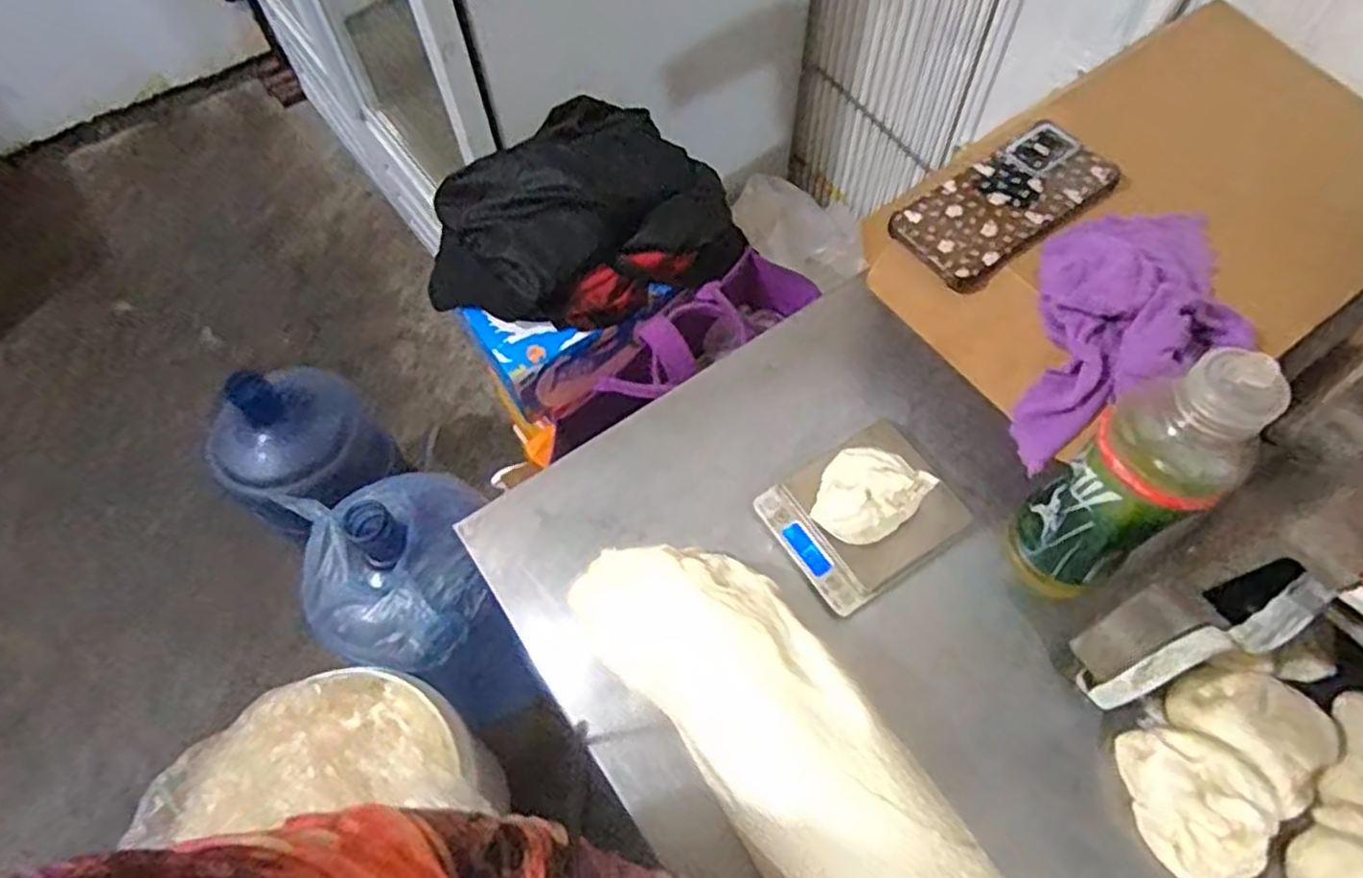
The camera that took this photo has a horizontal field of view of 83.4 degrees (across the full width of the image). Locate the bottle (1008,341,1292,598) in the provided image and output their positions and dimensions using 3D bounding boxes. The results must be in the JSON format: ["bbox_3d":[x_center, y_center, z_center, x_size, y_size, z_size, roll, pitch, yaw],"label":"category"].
[{"bbox_3d":[0.261,0.027,0.443,0.062,0.228,0.066,-30,65,-14],"label":"bottle"}]

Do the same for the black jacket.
[{"bbox_3d":[-0.130,-0.266,0.937,0.375,0.121,0.268,-21,63,-10],"label":"black jacket"}]

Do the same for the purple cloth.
[{"bbox_3d":[0.302,-0.092,0.526,0.217,0.065,0.135,-24,64,-11],"label":"purple cloth"}]

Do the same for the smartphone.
[{"bbox_3d":[0.241,-0.180,0.571,0.160,0.013,0.081,-34,66,-16],"label":"smartphone"}]

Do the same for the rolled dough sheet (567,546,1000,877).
[{"bbox_3d":[0.051,0.165,0.451,0.108,0.040,0.295,-38,61,-18],"label":"rolled dough sheet"}]

